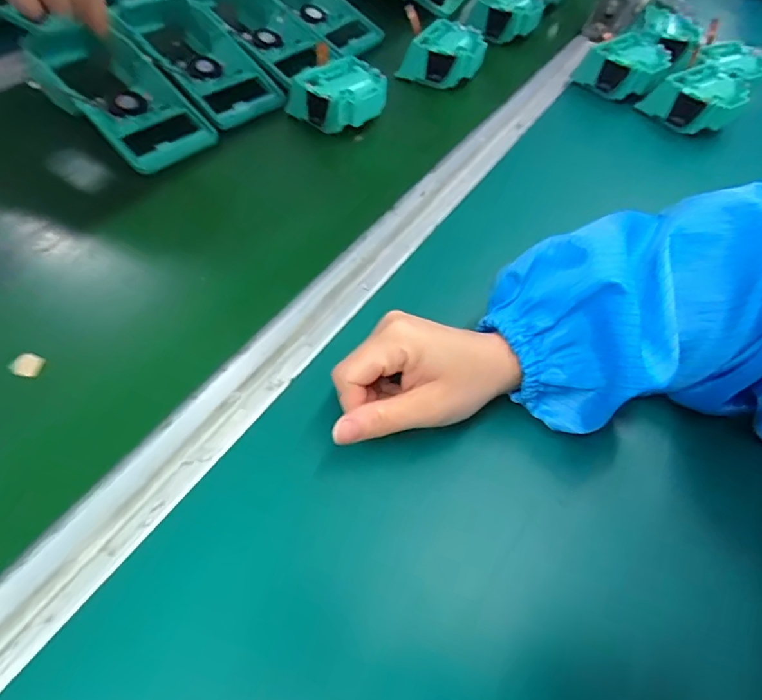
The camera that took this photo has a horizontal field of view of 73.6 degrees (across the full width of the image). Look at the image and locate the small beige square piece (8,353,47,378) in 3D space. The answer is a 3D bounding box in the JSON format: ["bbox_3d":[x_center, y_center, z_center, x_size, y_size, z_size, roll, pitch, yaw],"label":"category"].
[{"bbox_3d":[-0.219,0.010,0.316,0.016,0.008,0.015,12,54,6],"label":"small beige square piece"}]

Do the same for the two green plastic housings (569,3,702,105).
[{"bbox_3d":[0.293,-0.337,0.575,0.084,0.043,0.183,31,58,18],"label":"two green plastic housings"}]

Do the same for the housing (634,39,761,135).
[{"bbox_3d":[0.346,-0.277,0.544,0.086,0.052,0.158,36,60,21],"label":"housing"}]

